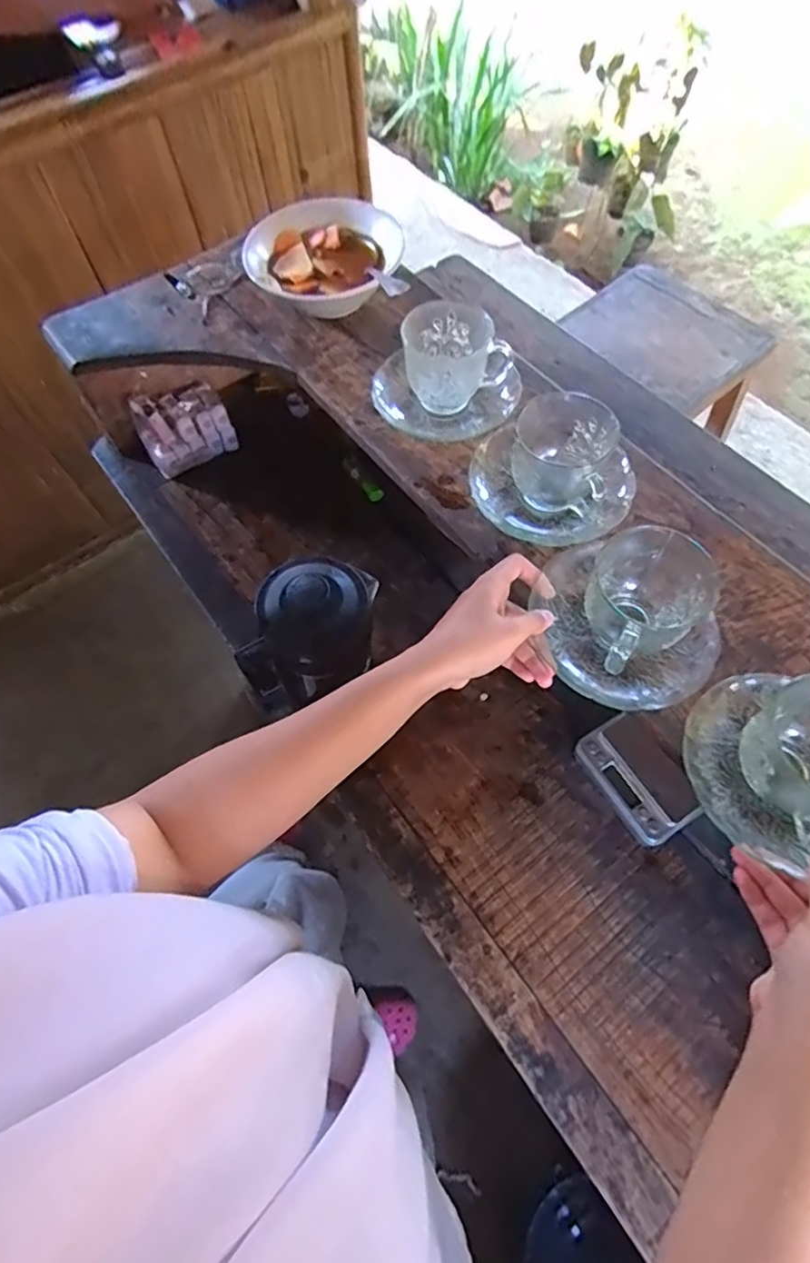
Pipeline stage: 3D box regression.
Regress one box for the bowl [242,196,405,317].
[{"bbox_3d":[-0.089,-0.408,0.636,0.157,0.056,0.161,-1,63,2],"label":"bowl"}]

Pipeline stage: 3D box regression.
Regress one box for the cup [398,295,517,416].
[{"bbox_3d":[0.044,-0.259,0.548,0.087,0.073,0.074,-30,66,-12],"label":"cup"}]

